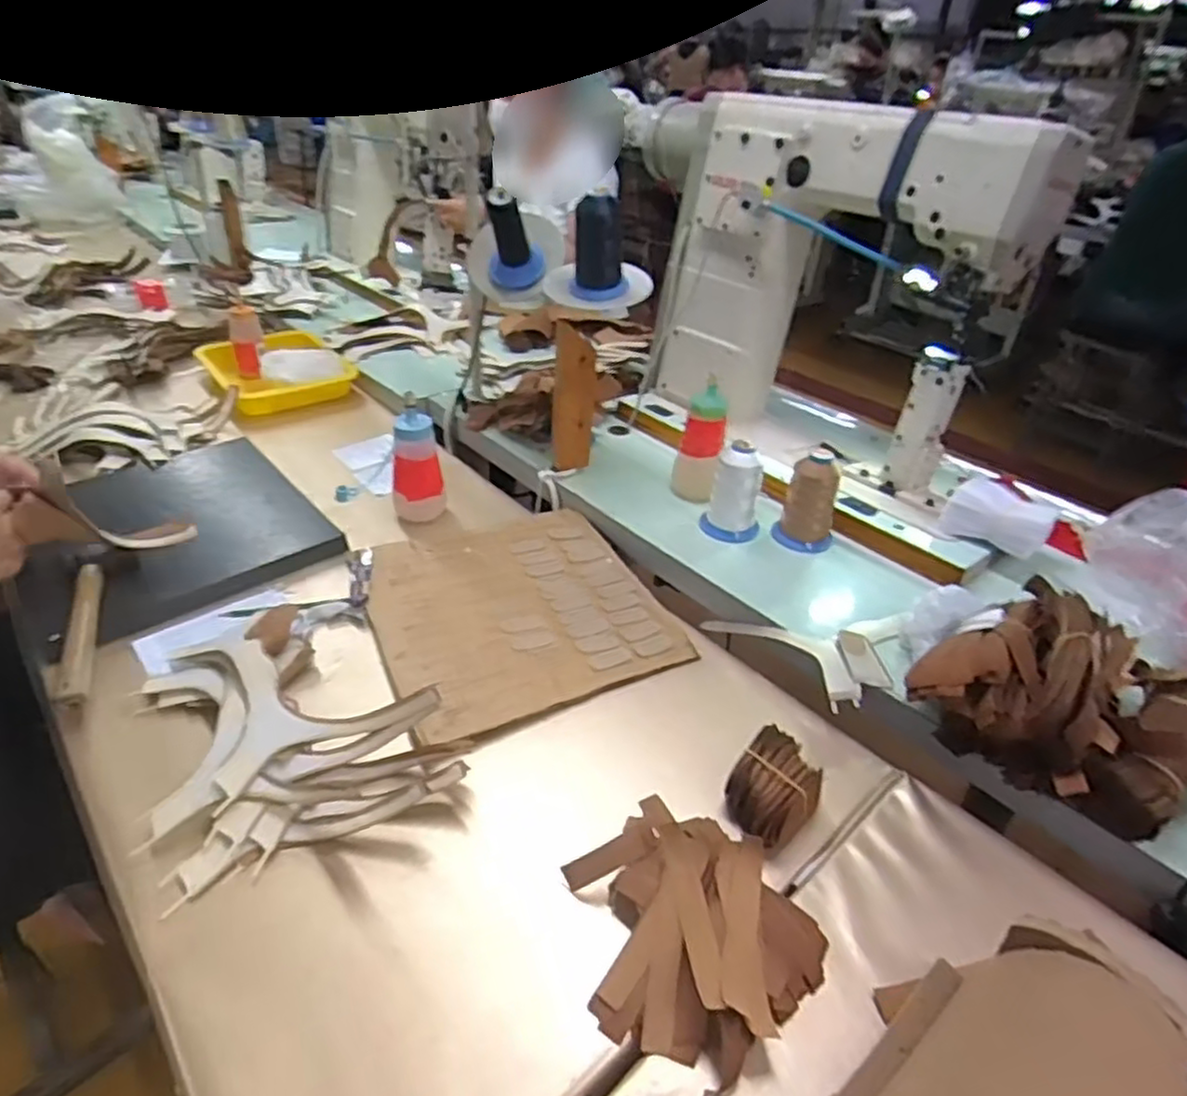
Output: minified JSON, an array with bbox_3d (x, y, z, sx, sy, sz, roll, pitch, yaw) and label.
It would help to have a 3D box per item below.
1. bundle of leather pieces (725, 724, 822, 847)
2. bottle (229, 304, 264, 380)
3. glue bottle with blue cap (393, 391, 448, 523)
[{"bbox_3d":[0.141,0.186,0.565,0.060,0.045,0.073,28,42,30],"label":"bundle of leather pieces"},{"bbox_3d":[-0.550,-0.329,1.156,0.051,0.114,0.046,-5,5,-12],"label":"bottle"},{"bbox_3d":[-0.211,-0.096,0.858,0.062,0.129,0.051,0,36,-6],"label":"glue bottle with blue cap"}]

